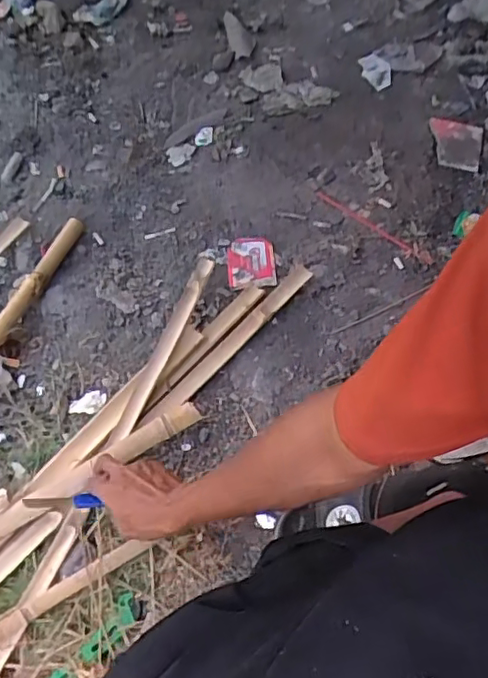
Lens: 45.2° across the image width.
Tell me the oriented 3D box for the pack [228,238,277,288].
[{"bbox_3d":[0.012,-0.127,0.951,0.074,0.008,0.112,-3,54,-2],"label":"pack"}]

